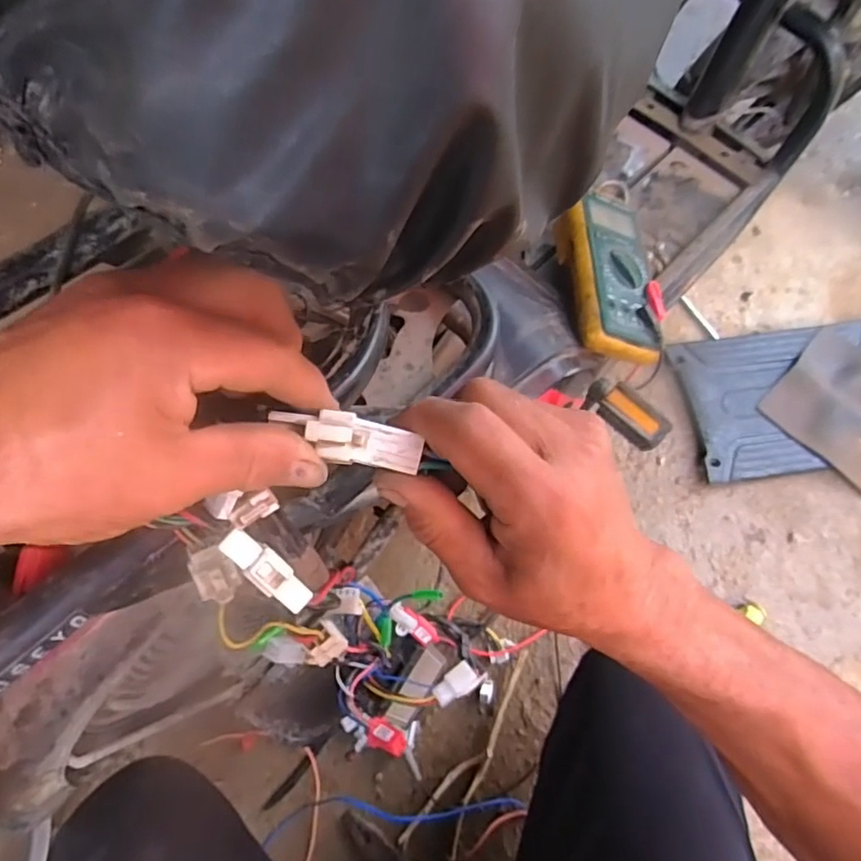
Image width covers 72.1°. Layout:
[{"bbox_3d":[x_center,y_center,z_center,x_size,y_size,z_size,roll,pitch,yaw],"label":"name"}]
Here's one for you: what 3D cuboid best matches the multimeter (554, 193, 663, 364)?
[{"bbox_3d":[0.179,-0.156,0.593,0.090,0.042,0.197,8,65,-19],"label":"multimeter"}]

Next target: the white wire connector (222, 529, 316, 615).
[{"bbox_3d":[-0.062,0.055,0.228,0.013,0.006,0.041,-46,111,-15],"label":"white wire connector"}]

